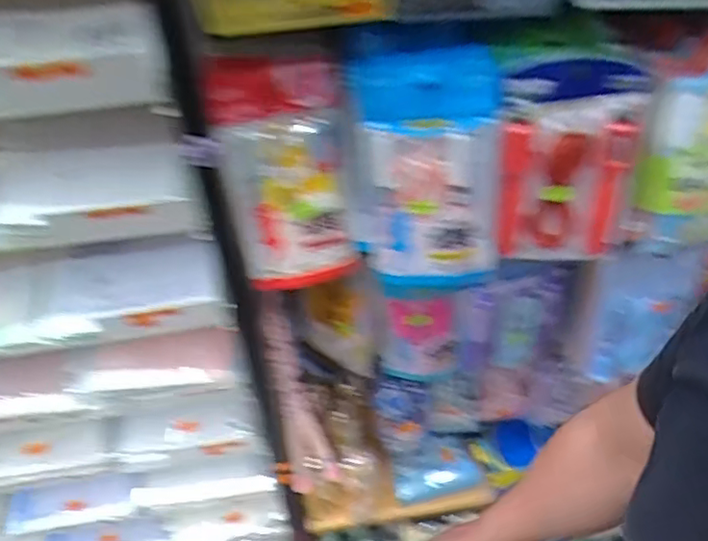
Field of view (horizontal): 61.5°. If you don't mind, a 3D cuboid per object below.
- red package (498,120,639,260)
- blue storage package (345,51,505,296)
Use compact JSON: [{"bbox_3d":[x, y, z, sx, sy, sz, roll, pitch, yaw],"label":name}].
[{"bbox_3d":[0.253,-0.090,0.727,0.150,0.175,0.050,-3,42,1],"label":"red package"},{"bbox_3d":[0.084,-0.114,0.727,0.173,0.263,0.122,-6,42,-2],"label":"blue storage package"}]

